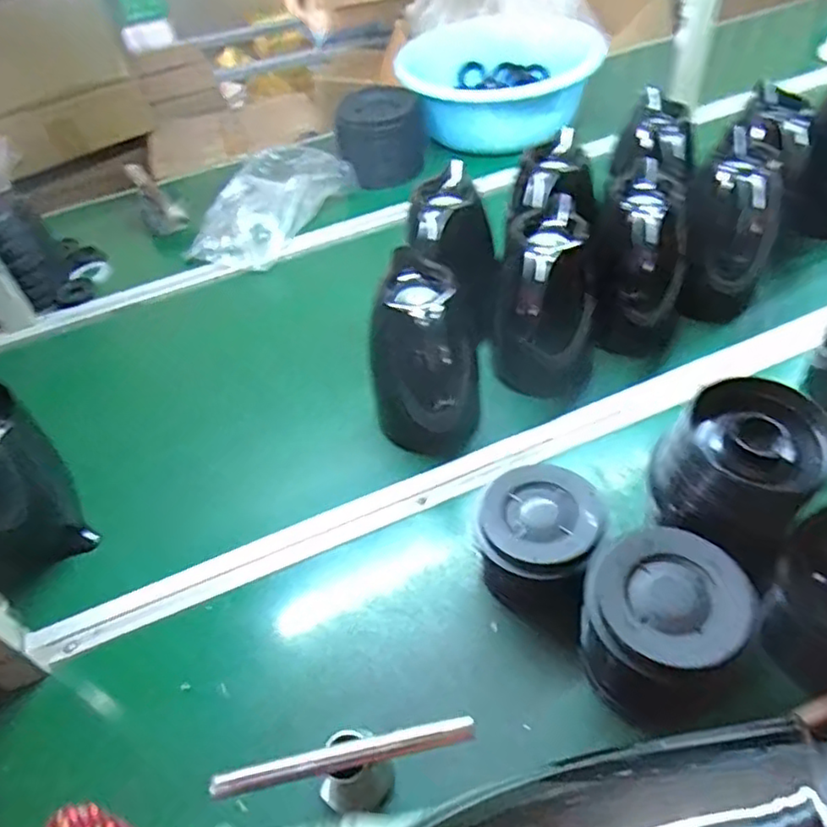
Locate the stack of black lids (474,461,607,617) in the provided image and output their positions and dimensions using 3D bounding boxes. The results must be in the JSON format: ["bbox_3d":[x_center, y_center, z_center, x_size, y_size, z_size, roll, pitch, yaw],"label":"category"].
[{"bbox_3d":[0.119,0.123,0.629,0.118,0.090,0.123,26,56,28],"label":"stack of black lids"}]

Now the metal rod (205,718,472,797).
[{"bbox_3d":[-0.053,0.262,0.504,0.200,0.010,0.018,-12,47,-2],"label":"metal rod"}]

